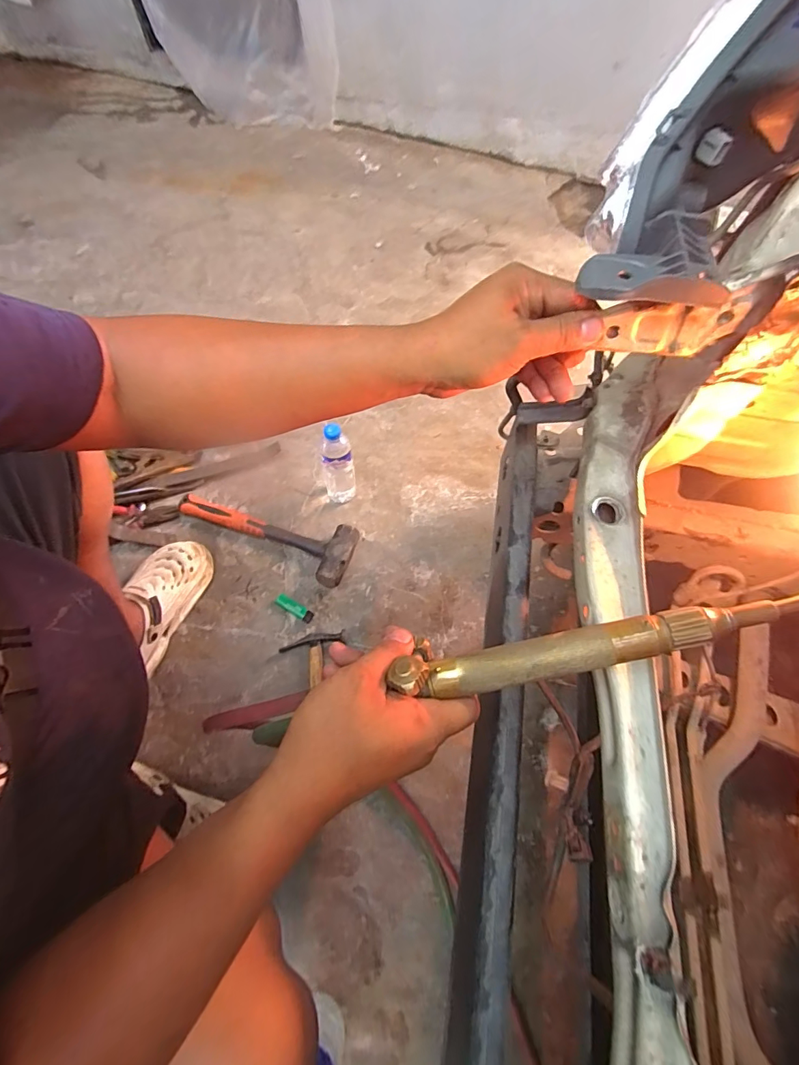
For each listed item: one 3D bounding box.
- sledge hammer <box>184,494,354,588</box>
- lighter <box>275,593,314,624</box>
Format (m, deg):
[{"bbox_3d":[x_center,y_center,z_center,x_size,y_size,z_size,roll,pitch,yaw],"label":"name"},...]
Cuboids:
[{"bbox_3d":[-0.278,-0.002,0.934,0.377,0.054,0.123,19,64,10],"label":"sledge hammer"},{"bbox_3d":[-0.207,0.150,0.868,0.084,0.011,0.025,28,66,14],"label":"lighter"}]

